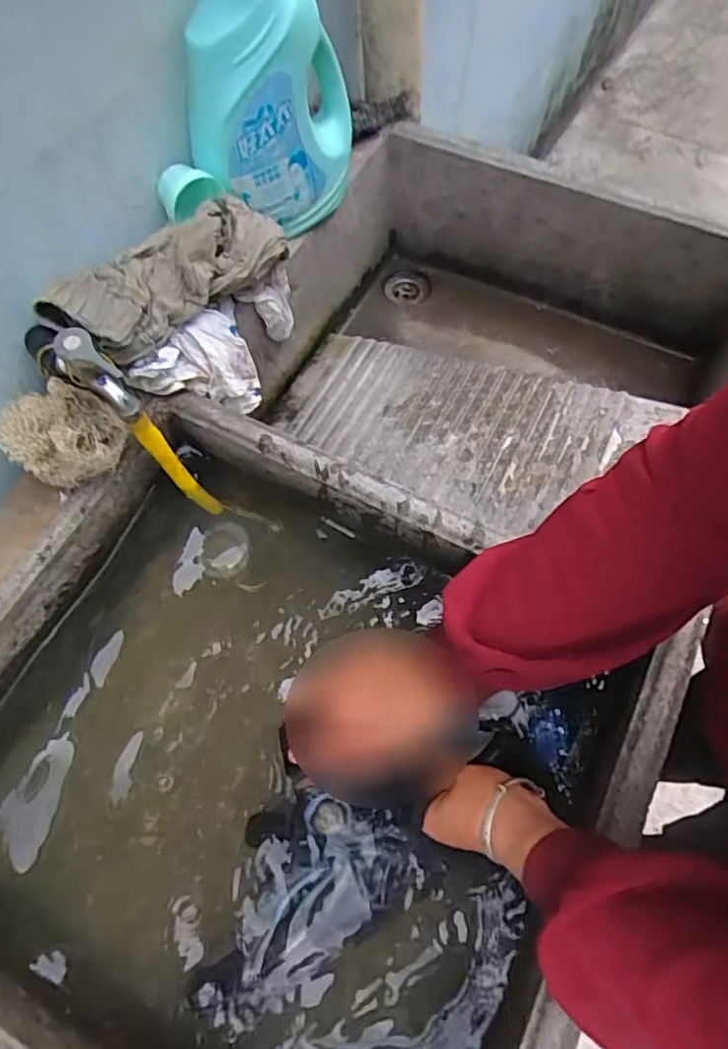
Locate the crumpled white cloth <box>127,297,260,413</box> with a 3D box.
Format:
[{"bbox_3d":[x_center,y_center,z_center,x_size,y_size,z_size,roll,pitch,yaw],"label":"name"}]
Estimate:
[{"bbox_3d":[-0.172,-0.168,0.639,0.113,0.091,0.088,-15,64,-5],"label":"crumpled white cloth"}]

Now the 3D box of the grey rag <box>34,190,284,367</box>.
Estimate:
[{"bbox_3d":[-0.174,-0.238,0.587,0.071,0.065,0.238,38,71,18],"label":"grey rag"}]

